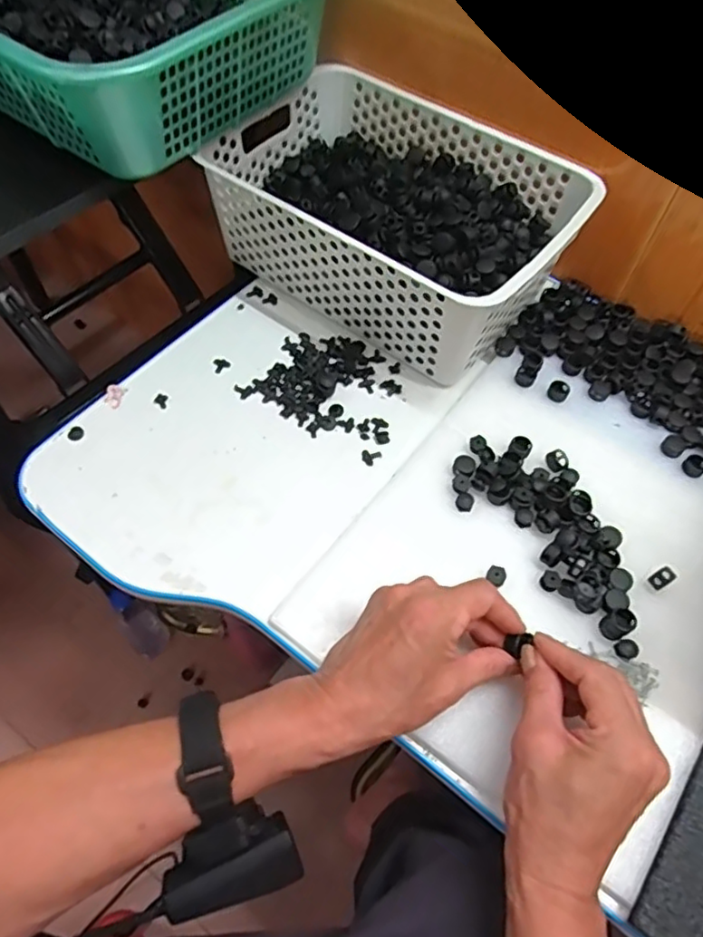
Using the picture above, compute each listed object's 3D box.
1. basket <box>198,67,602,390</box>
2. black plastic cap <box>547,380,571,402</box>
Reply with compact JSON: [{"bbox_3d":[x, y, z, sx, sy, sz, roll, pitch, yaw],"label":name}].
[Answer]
[{"bbox_3d":[0.038,-0.229,0.569,0.301,0.101,0.206,32,63,16],"label":"basket"},{"bbox_3d":[0.176,-0.066,0.529,0.017,0.009,0.018,1,59,-1],"label":"black plastic cap"}]

